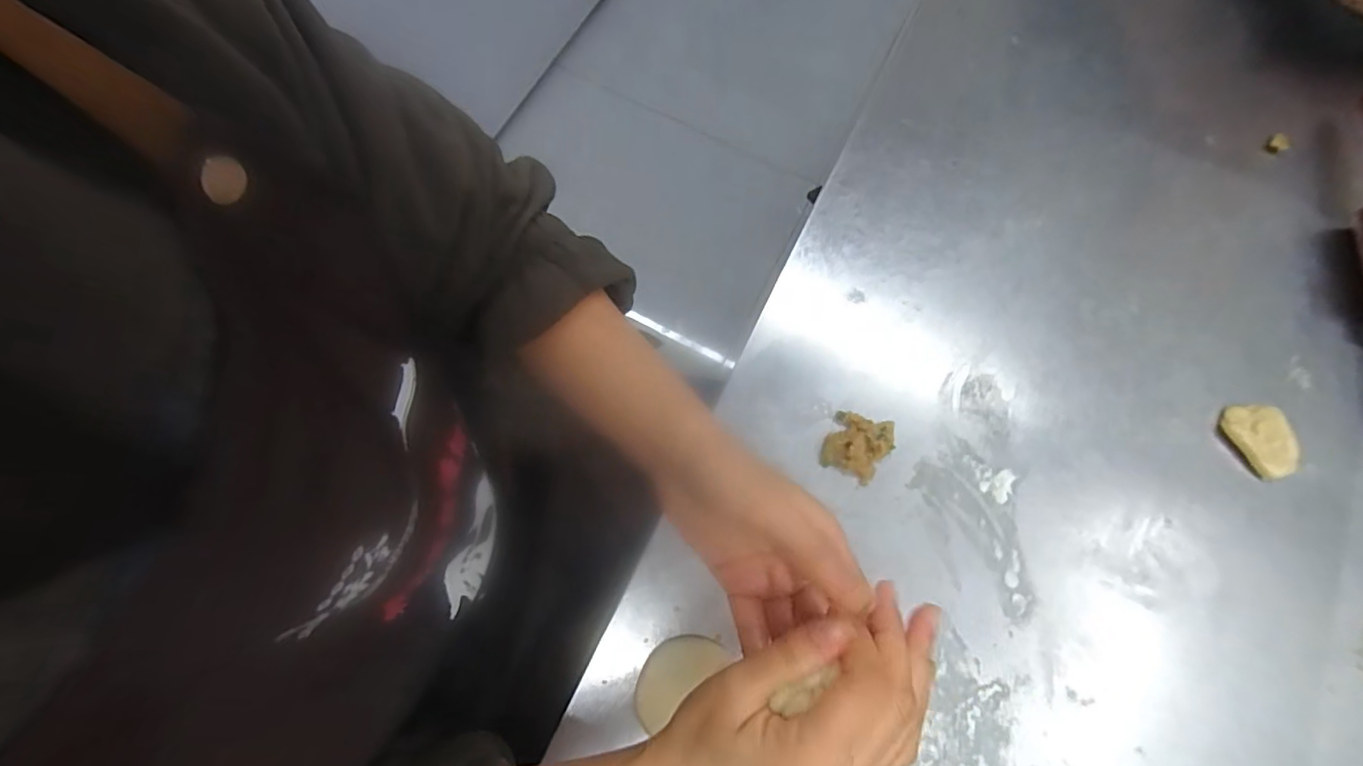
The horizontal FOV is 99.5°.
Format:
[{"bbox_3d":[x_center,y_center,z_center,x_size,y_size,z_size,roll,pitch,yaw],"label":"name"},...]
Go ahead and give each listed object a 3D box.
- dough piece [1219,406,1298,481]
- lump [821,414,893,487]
[{"bbox_3d":[0.418,0.041,0.416,0.035,0.017,0.054,-27,77,-8],"label":"dough piece"},{"bbox_3d":[0.126,0.043,0.411,0.041,0.017,0.047,26,76,6],"label":"lump"}]

